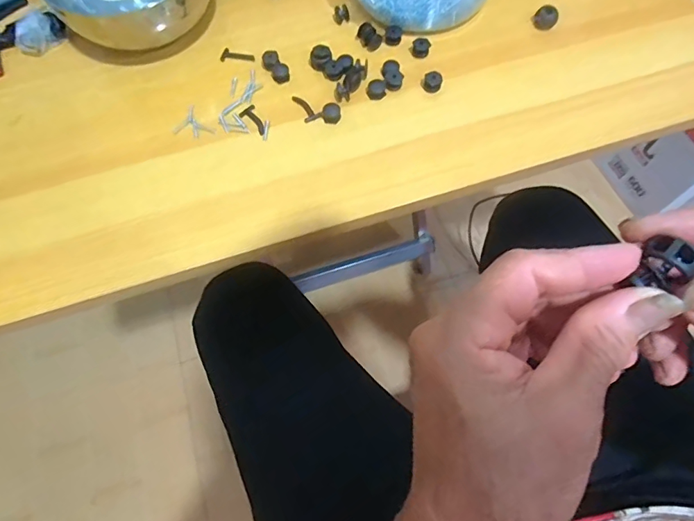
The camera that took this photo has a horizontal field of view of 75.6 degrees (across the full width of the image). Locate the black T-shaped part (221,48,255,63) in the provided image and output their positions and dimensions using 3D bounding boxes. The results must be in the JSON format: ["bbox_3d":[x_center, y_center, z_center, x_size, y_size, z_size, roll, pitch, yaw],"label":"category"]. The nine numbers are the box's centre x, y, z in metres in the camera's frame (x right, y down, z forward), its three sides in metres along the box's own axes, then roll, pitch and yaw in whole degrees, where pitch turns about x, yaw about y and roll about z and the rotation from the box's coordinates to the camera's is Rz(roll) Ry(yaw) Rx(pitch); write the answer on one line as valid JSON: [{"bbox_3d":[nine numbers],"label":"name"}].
[{"bbox_3d":[-0.089,-0.167,0.362,0.028,0.004,0.014,2,68,3],"label":"black T-shaped part"}]

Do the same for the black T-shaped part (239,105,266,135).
[{"bbox_3d":[-0.068,-0.105,0.333,0.013,0.004,0.027,-40,72,-13],"label":"black T-shaped part"}]

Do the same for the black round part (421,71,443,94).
[{"bbox_3d":[0.064,-0.135,0.339,0.015,0.013,0.011,16,70,9],"label":"black round part"}]

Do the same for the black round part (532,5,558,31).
[{"bbox_3d":[0.162,-0.200,0.363,0.018,0.016,0.018,-1,68,2],"label":"black round part"}]

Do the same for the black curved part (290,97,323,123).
[{"bbox_3d":[-0.031,-0.116,0.337,0.013,0.004,0.027,-26,69,-8],"label":"black curved part"}]

